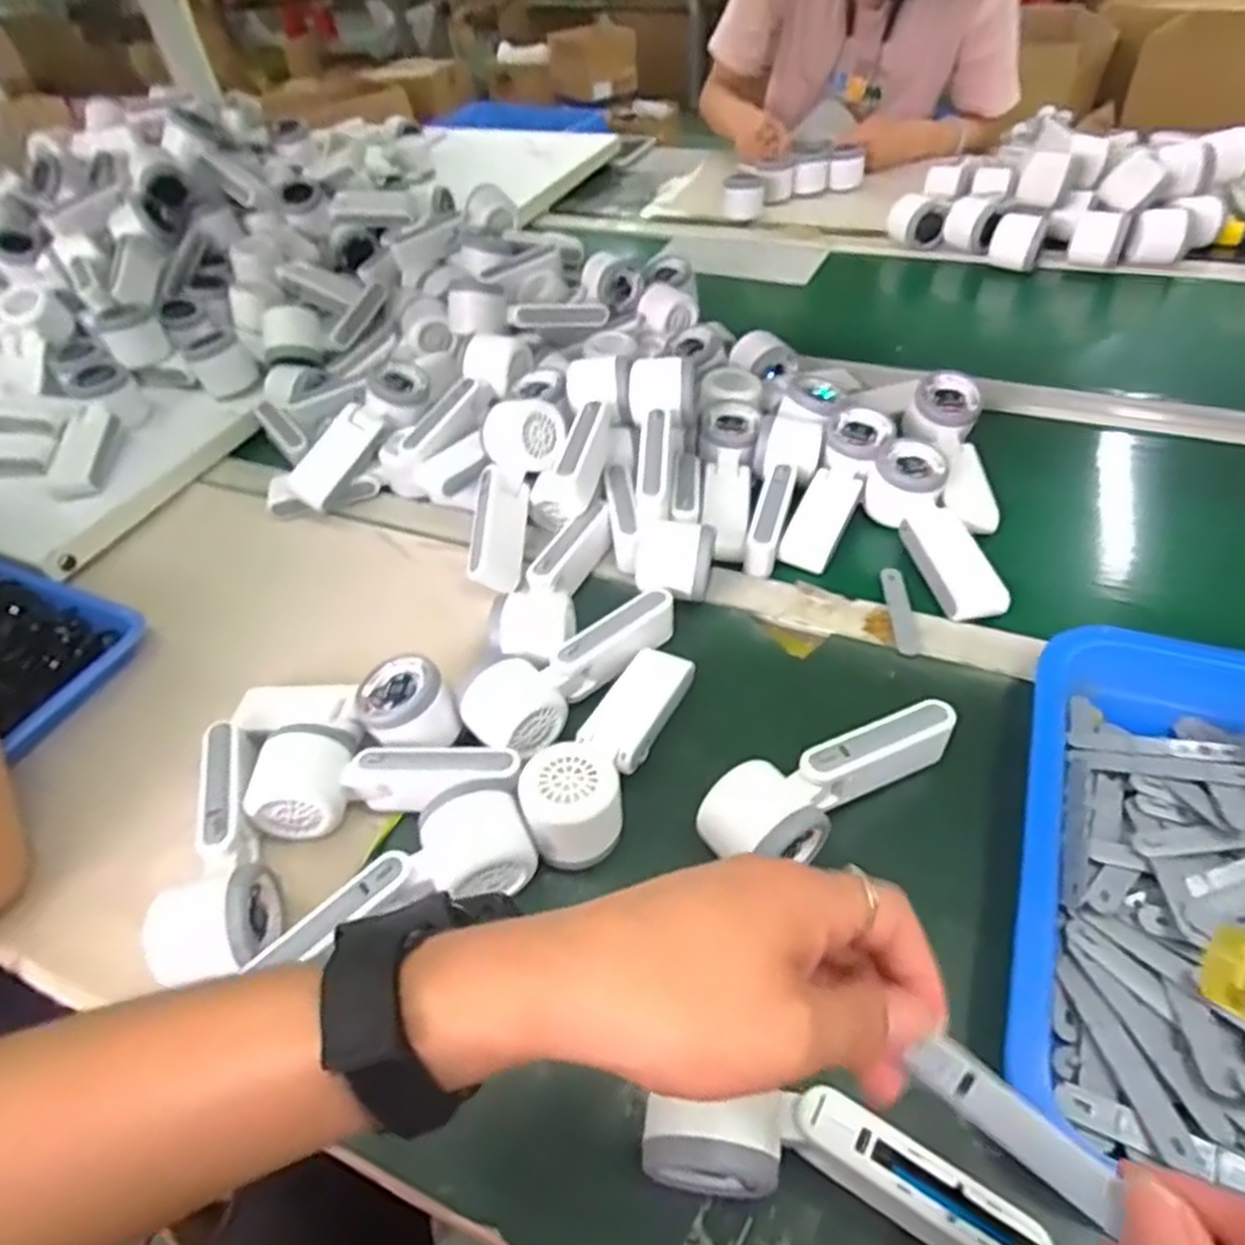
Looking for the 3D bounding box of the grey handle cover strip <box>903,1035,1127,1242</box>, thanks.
[{"bbox_3d":[0.123,0.158,0.243,0.062,0.007,0.014,36,59,25],"label":"grey handle cover strip"}]

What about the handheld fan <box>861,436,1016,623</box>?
[{"bbox_3d":[0.241,-0.076,0.598,0.059,0.046,0.164,-10,46,-3],"label":"handheld fan"}]

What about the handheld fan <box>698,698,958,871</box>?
[{"bbox_3d":[0.122,0.092,0.459,0.161,0.053,0.053,-29,50,-20],"label":"handheld fan"}]

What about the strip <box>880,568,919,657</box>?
[{"bbox_3d":[0.205,-0.011,0.574,0.016,0.007,0.090,-1,46,6],"label":"strip"}]

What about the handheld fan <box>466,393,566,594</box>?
[{"bbox_3d":[-0.091,-0.110,0.636,0.063,0.053,0.177,6,73,13],"label":"handheld fan"}]

